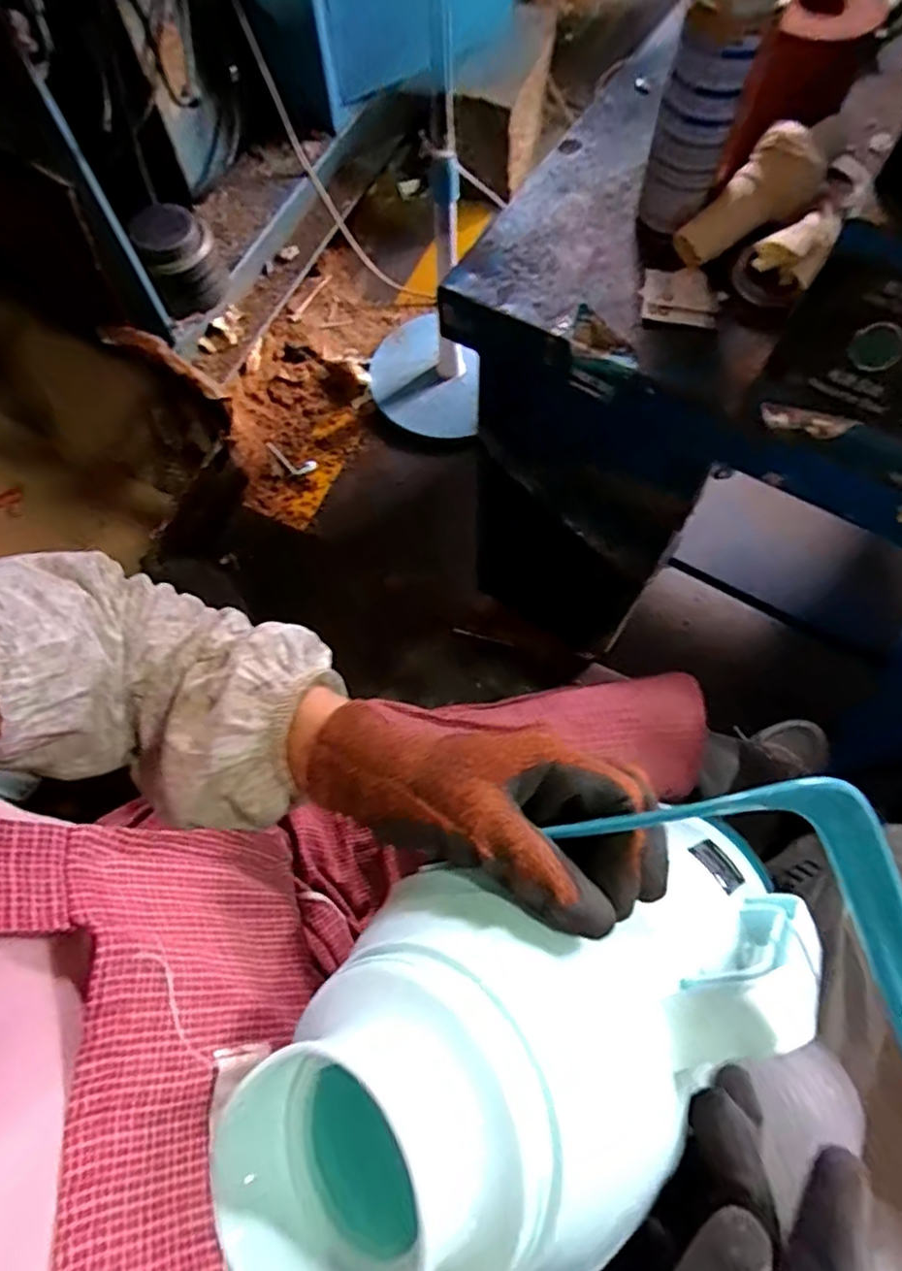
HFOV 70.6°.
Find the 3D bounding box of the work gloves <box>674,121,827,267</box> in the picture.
[{"bbox_3d":[0.240,-0.354,0.517,0.123,0.038,0.053,-35,71,13],"label":"work gloves"}]

